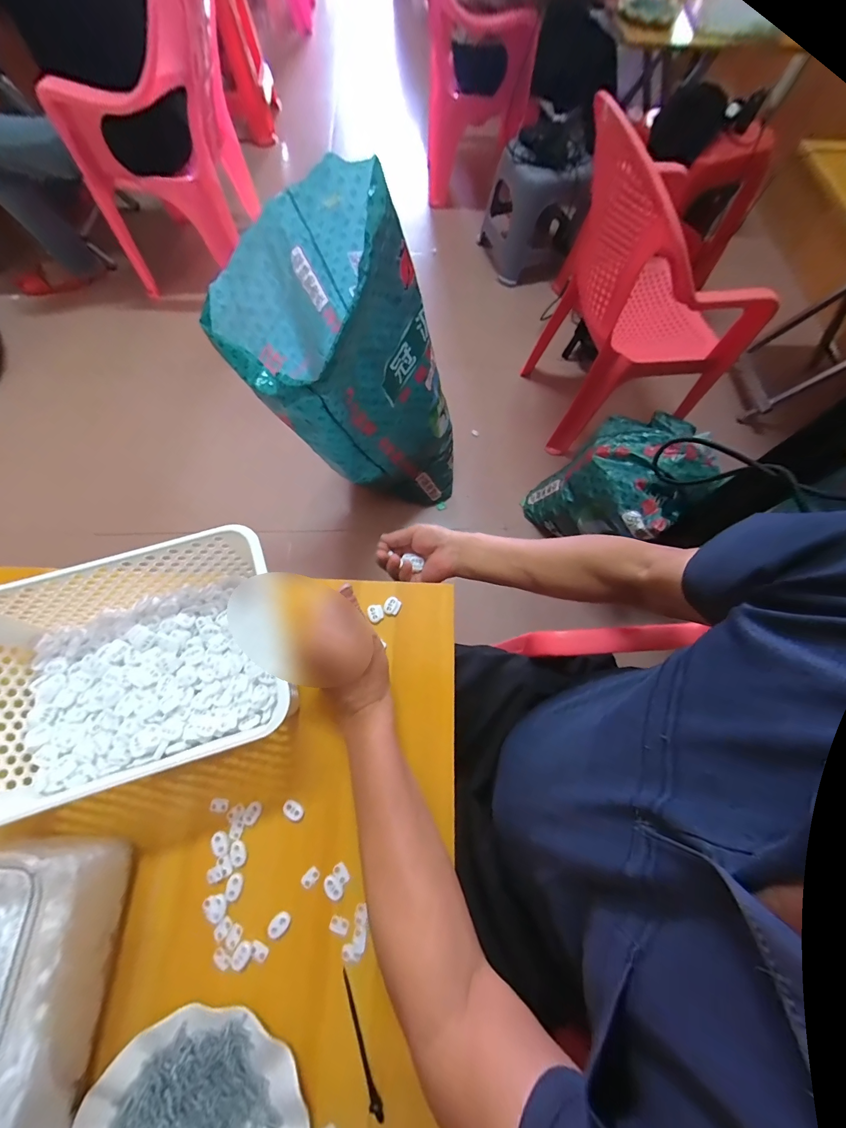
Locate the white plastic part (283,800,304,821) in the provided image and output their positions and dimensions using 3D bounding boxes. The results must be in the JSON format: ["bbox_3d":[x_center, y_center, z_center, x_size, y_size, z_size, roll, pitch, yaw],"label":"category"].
[{"bbox_3d":[-0.136,0.259,0.401,0.022,0.007,0.014,33,72,10],"label":"white plastic part"}]

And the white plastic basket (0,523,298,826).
[{"bbox_3d":[-0.294,0.107,0.395,0.307,0.113,0.199,-16,71,-7],"label":"white plastic basket"}]

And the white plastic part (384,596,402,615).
[{"bbox_3d":[-0.039,0.052,0.481,0.020,0.004,0.023,25,71,7],"label":"white plastic part"}]

